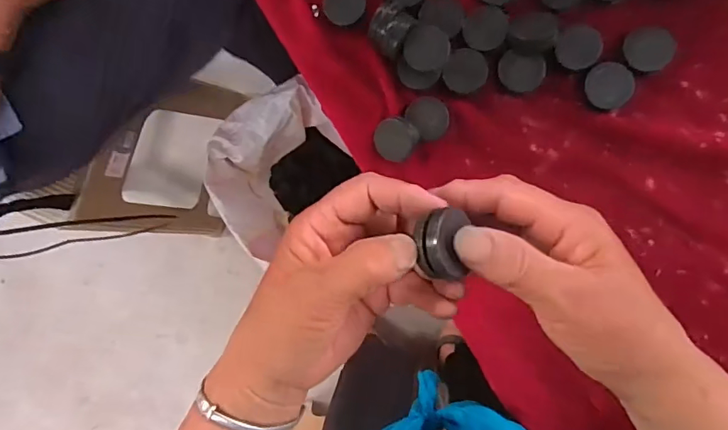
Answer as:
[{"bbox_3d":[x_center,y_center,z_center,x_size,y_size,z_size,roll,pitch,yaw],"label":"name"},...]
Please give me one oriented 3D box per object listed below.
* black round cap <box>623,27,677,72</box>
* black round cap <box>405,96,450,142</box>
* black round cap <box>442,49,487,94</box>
[{"bbox_3d":[0.203,-0.118,0.350,0.033,0.004,0.030,0,92,9],"label":"black round cap"},{"bbox_3d":[0.050,-0.075,0.377,0.028,0.007,0.033,-34,87,9],"label":"black round cap"},{"bbox_3d":[0.076,-0.107,0.367,0.031,0.006,0.031,0,92,9],"label":"black round cap"}]

